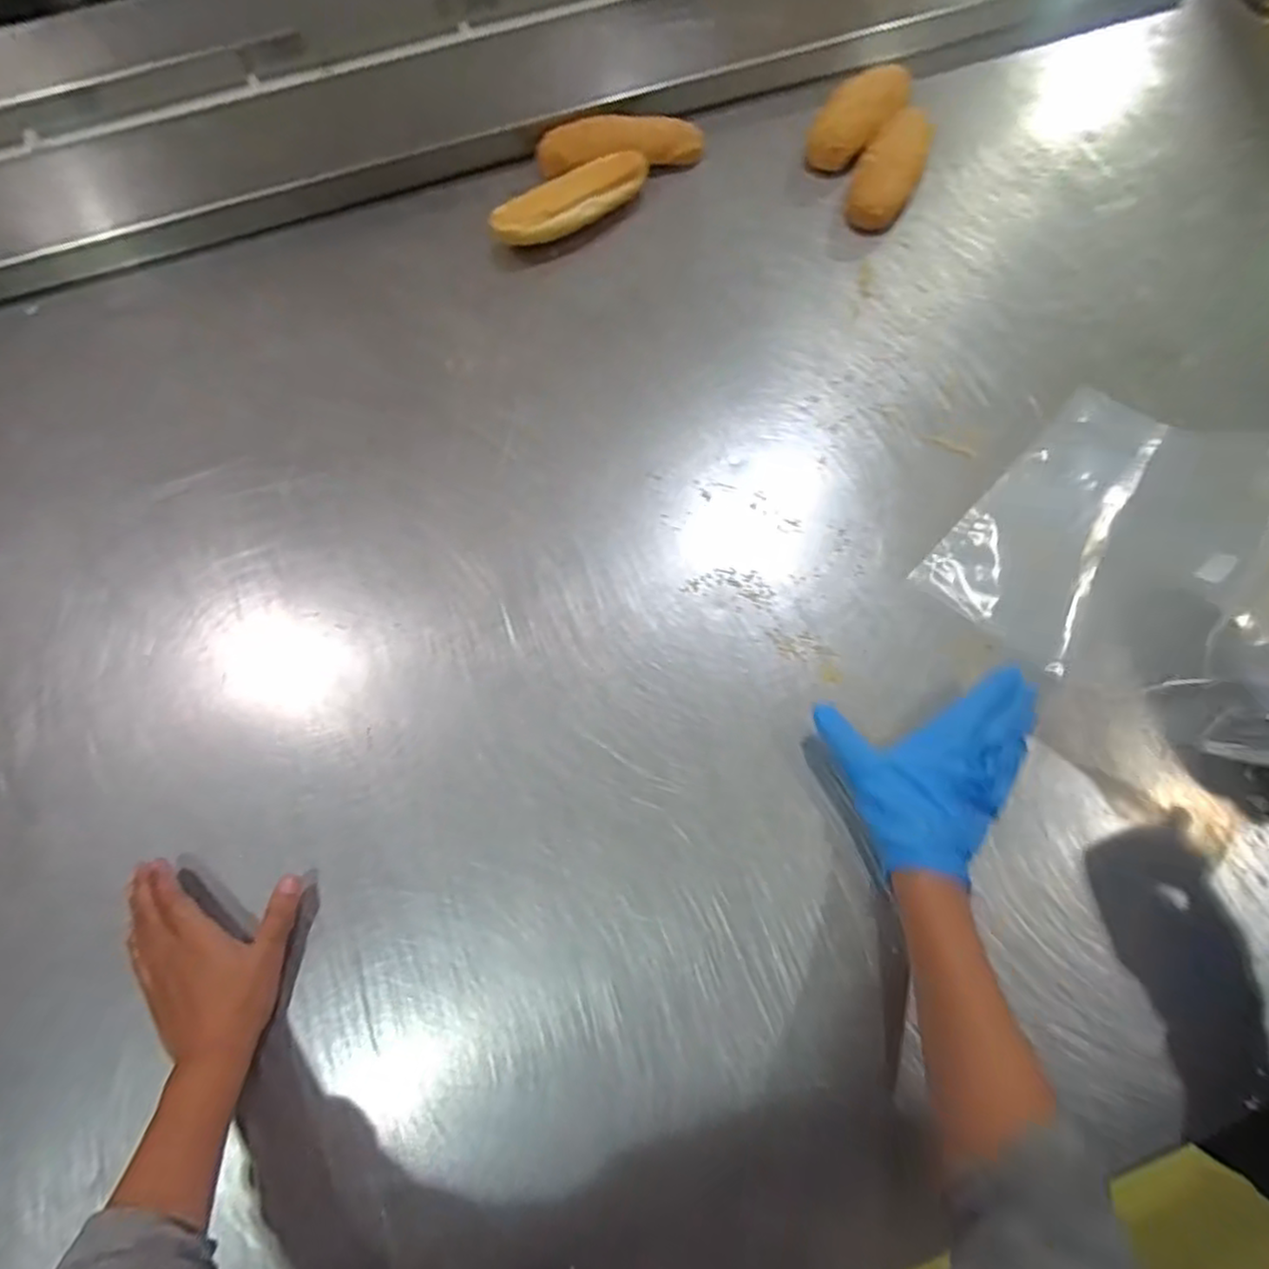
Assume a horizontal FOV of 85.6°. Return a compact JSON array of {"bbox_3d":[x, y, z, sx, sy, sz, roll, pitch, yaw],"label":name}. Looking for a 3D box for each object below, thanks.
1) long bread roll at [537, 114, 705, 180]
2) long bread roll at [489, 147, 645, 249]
[{"bbox_3d":[-0.015,-0.535,0.749,0.177,0.036,0.052,1,70,2],"label":"long bread roll"},{"bbox_3d":[-0.065,-0.459,0.728,0.177,0.050,0.047,-28,72,-9],"label":"long bread roll"}]

